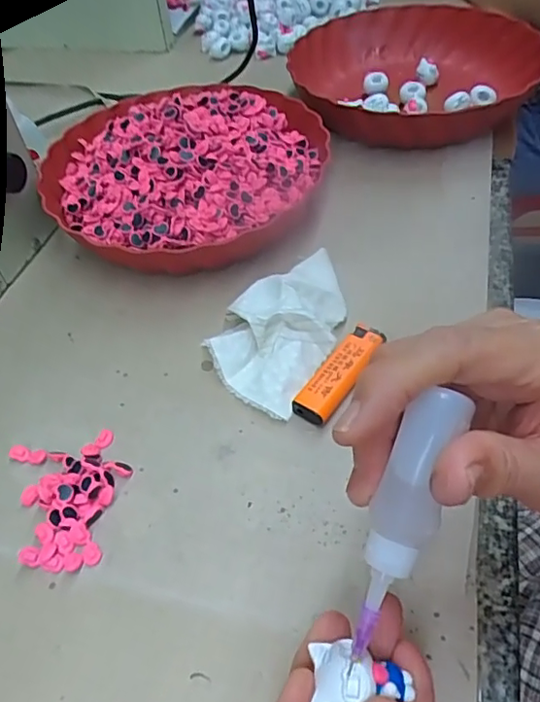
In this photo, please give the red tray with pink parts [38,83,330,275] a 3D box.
[{"bbox_3d":[-0.071,-0.162,0.480,0.232,0.074,0.237,-29,54,-18],"label":"red tray with pink parts"}]

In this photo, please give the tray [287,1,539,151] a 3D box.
[{"bbox_3d":[0.138,-0.277,0.563,0.236,0.055,0.254,25,56,23],"label":"tray"}]

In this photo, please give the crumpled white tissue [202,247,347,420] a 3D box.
[{"bbox_3d":[0.009,-0.020,0.385,0.074,0.032,0.124,24,56,23],"label":"crumpled white tissue"}]

